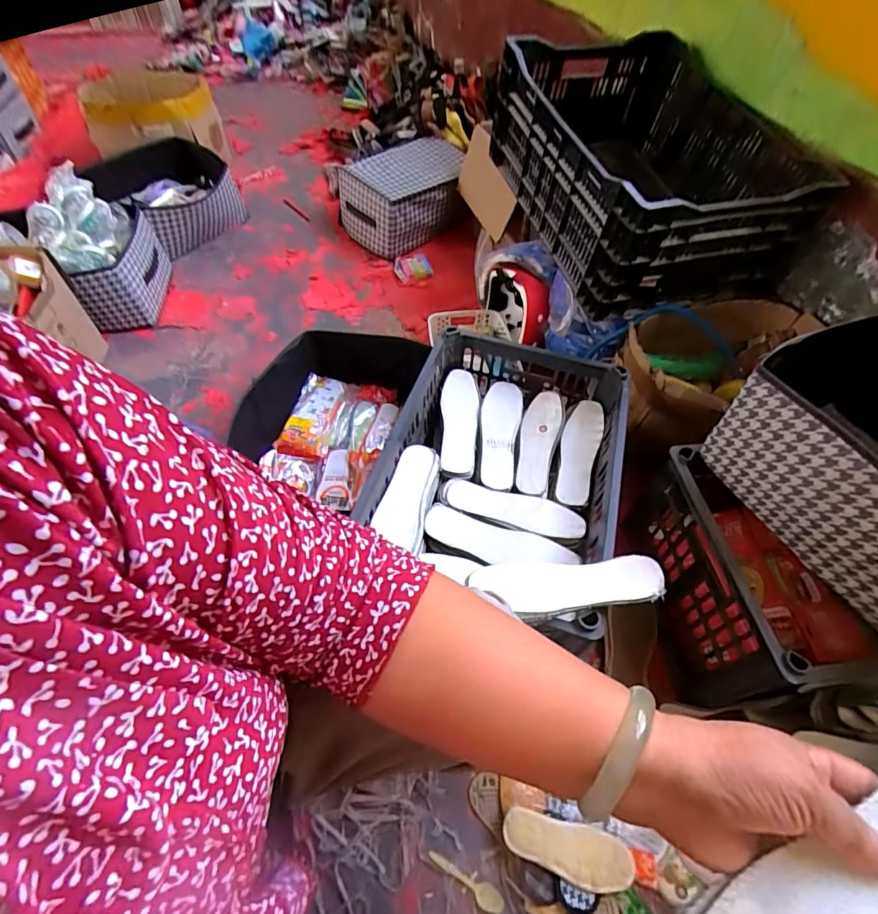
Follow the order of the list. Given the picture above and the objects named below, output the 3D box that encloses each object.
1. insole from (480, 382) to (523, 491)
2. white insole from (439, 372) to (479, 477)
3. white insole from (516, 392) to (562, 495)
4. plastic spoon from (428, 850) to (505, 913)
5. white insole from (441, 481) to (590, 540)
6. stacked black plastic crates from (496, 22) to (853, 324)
[{"bbox_3d":[0.106,-0.047,0.833,0.068,0.015,0.223,10,55,6],"label":"insole"},{"bbox_3d":[0.036,-0.065,0.834,0.065,0.021,0.226,2,55,0],"label":"white insole"},{"bbox_3d":[0.174,-0.030,0.832,0.064,0.015,0.217,15,56,10],"label":"white insole"},{"bbox_3d":[0.036,0.552,0.618,0.105,0.006,0.026,30,60,19],"label":"plastic spoon"},{"bbox_3d":[0.115,0.082,0.749,0.225,0.011,0.069,13,56,8],"label":"white insole"},{"bbox_3d":[0.402,-0.585,0.947,0.448,0.263,0.575,-12,56,-9],"label":"stacked black plastic crates"}]

